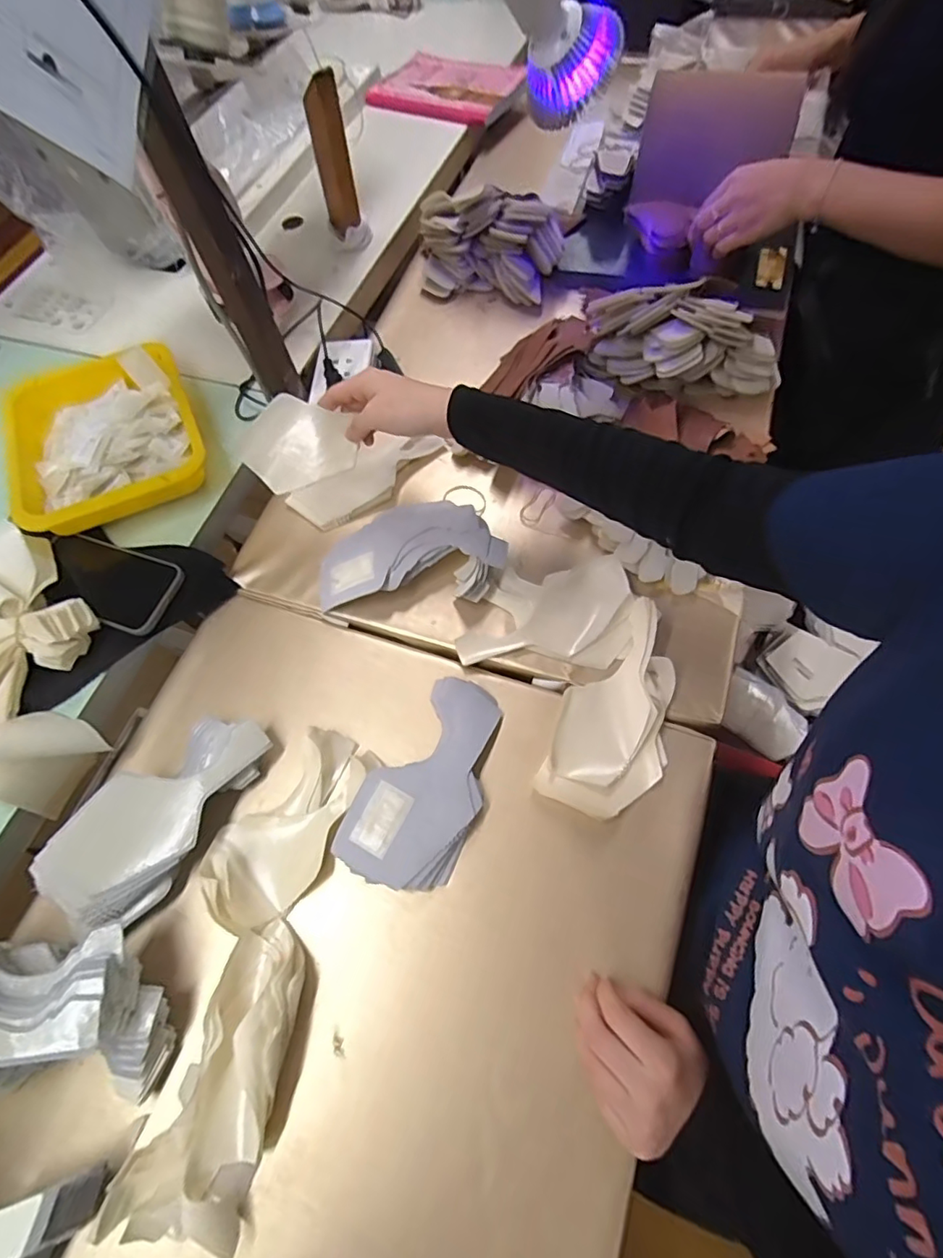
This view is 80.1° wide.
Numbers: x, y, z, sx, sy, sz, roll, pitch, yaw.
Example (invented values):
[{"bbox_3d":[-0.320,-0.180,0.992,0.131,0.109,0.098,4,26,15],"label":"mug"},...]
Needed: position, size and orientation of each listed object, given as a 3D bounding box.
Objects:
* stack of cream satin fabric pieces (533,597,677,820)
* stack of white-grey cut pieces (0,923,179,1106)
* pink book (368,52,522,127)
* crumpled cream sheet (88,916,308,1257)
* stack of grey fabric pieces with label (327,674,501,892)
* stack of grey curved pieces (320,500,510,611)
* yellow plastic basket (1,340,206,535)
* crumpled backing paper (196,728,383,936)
[{"bbox_3d":[0.134,0.069,0.503,0.096,0.037,0.192,18,68,13],"label":"stack of cream satin fabric pieces"},{"bbox_3d":[-0.331,0.275,0.405,0.210,0.083,0.109,5,71,-3],"label":"stack of white-grey cut pieces"},{"bbox_3d":[-0.046,-0.931,0.966,0.232,0.023,0.156,29,78,17],"label":"pink book"},{"bbox_3d":[-0.182,0.322,0.403,0.088,0.036,0.191,11,67,10],"label":"crumpled cream sheet"},{"bbox_3d":[-0.036,0.133,0.497,0.097,0.026,0.185,22,69,15],"label":"stack of grey fabric pieces with label"},{"bbox_3d":[-0.064,-0.087,0.584,0.194,0.040,0.121,-3,65,4],"label":"stack of grey curved pieces"},{"bbox_3d":[-0.412,-0.214,0.644,0.197,0.069,0.237,-27,66,-7],"label":"yellow plastic basket"},{"bbox_3d":[-0.157,0.167,0.485,0.085,0.034,0.169,34,72,19],"label":"crumpled backing paper"}]

